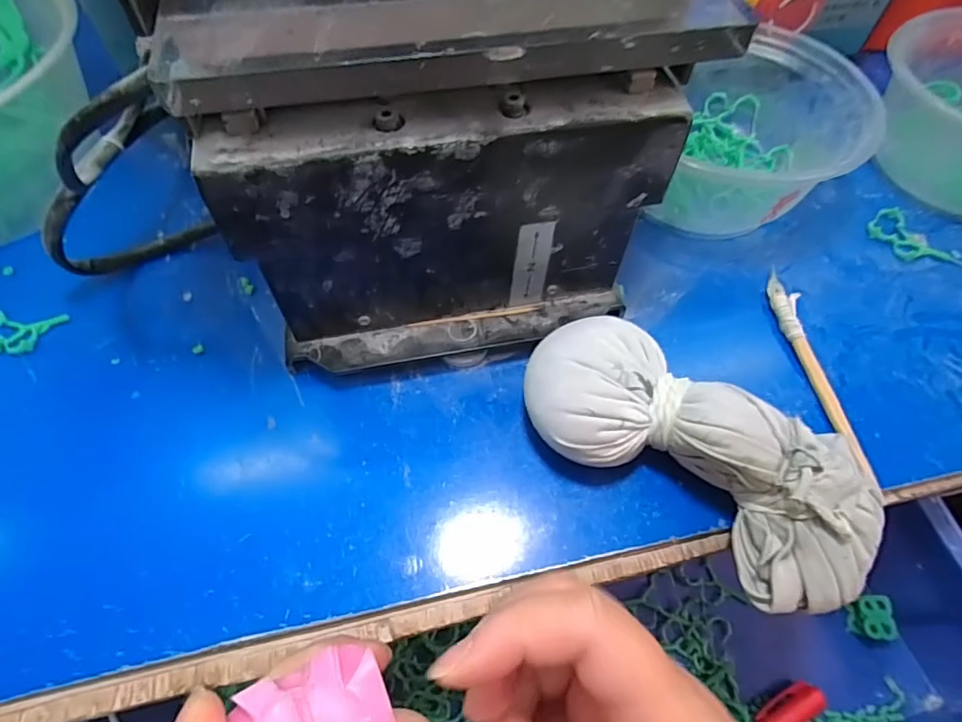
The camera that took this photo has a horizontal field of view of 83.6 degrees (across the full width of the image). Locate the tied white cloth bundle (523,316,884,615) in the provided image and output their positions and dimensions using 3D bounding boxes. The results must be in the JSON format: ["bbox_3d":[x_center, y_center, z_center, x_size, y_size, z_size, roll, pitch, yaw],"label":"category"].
[{"bbox_3d":[0.081,0.035,0.208,0.139,0.042,0.060,33,63,17],"label":"tied white cloth bundle"}]

